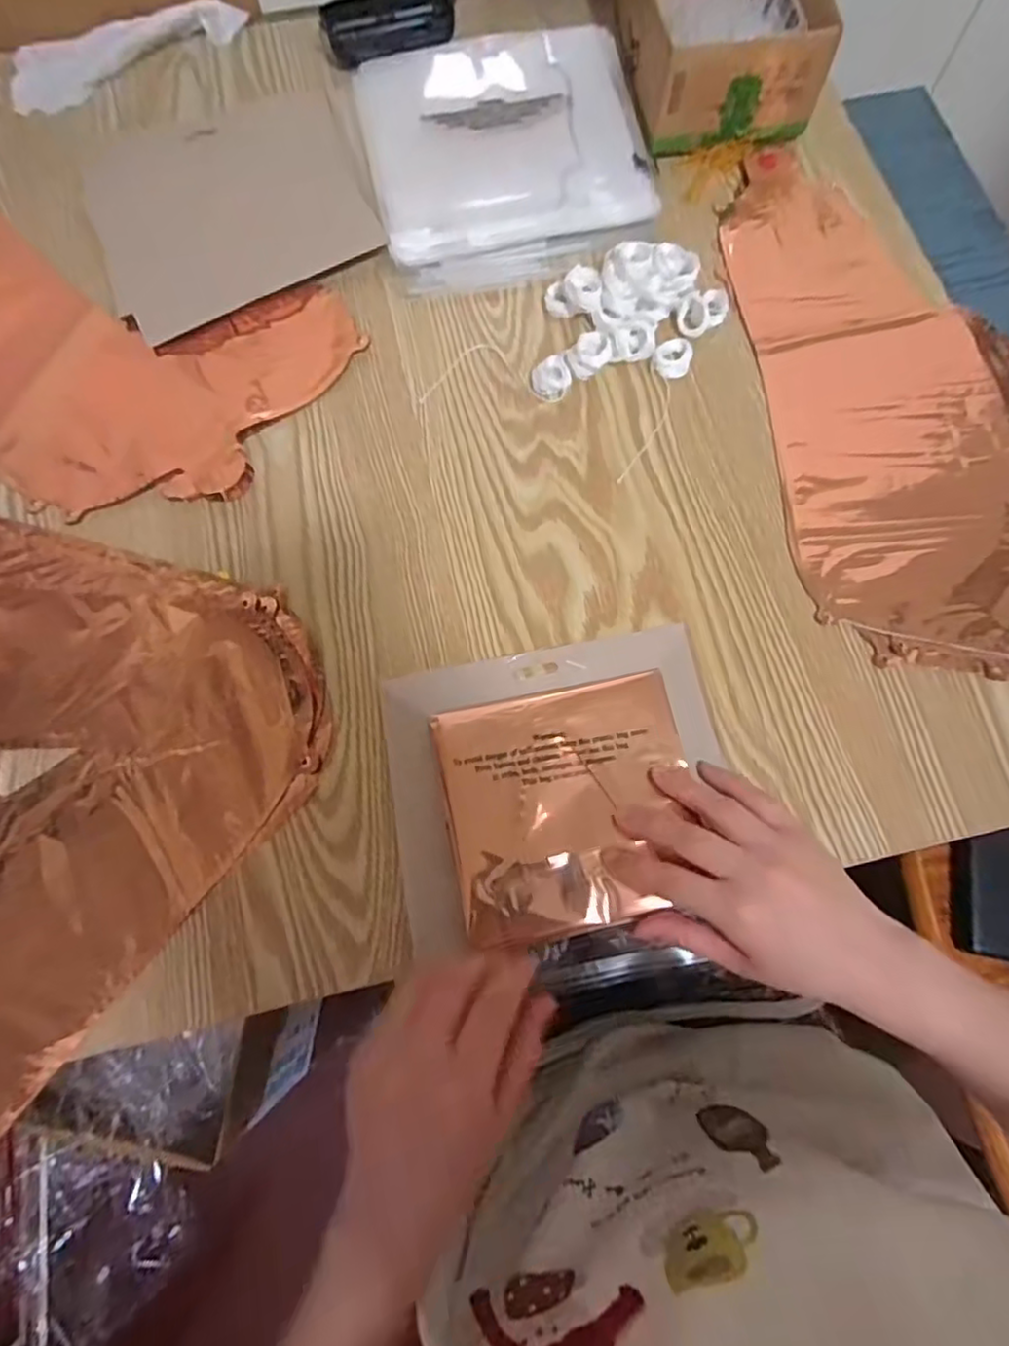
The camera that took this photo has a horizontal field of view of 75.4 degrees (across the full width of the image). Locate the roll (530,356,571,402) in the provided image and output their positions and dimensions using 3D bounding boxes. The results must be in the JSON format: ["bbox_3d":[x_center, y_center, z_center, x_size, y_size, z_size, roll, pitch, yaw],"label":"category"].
[{"bbox_3d":[0.033,-0.207,0.460,0.027,0.013,0.028,0,73,1],"label":"roll"}]

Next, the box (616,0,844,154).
[{"bbox_3d":[0.167,-0.517,0.514,0.131,0.062,0.195,-7,73,-1],"label":"box"}]

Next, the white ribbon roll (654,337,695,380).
[{"bbox_3d":[0.118,-0.221,0.457,0.025,0.011,0.026,0,73,1],"label":"white ribbon roll"}]

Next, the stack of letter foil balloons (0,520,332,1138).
[{"bbox_3d":[-0.321,0.030,0.404,0.369,0.023,0.323,38,77,11],"label":"stack of letter foil balloons"}]

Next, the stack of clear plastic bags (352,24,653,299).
[{"bbox_3d":[0.000,-0.428,0.526,0.217,0.018,0.261,-13,73,-3],"label":"stack of clear plastic bags"}]

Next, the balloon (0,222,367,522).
[{"bbox_3d":[-0.340,-0.260,0.479,0.428,0.011,0.223,30,76,9],"label":"balloon"}]

